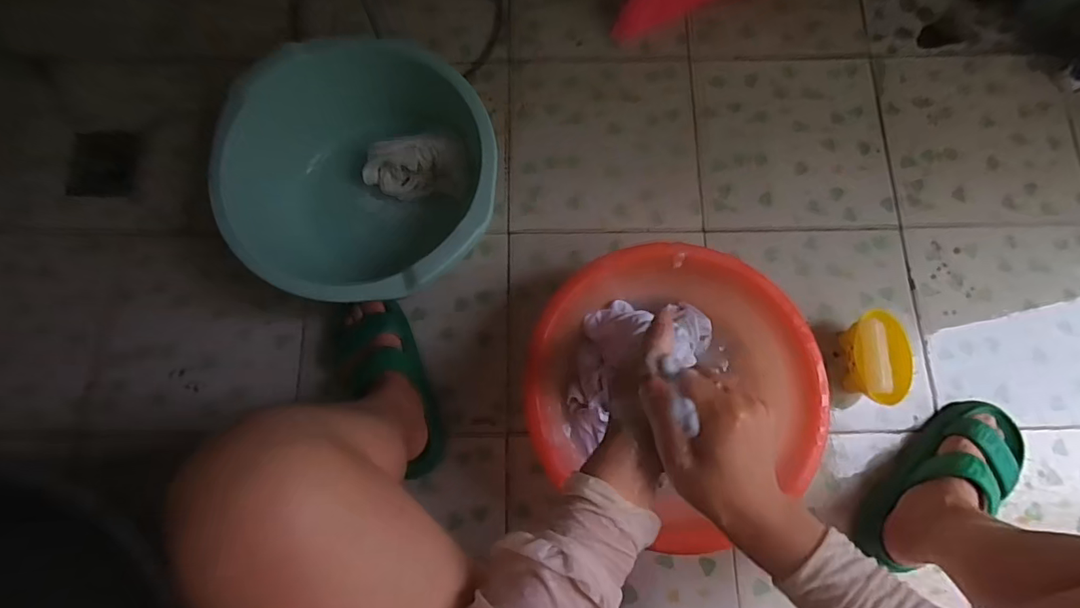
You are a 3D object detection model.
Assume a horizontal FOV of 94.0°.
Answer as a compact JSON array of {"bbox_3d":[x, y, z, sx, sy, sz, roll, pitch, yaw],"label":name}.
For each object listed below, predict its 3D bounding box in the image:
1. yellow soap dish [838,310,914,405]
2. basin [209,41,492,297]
[{"bbox_3d":[0.459,0.074,0.697,0.077,0.063,0.120,-4,76,-1],"label":"yellow soap dish"},{"bbox_3d":[-0.234,-0.173,0.730,0.343,0.174,0.318,0,76,0],"label":"basin"}]

